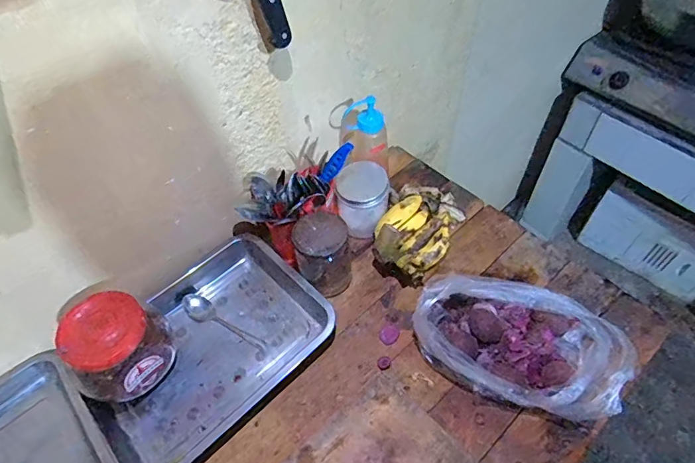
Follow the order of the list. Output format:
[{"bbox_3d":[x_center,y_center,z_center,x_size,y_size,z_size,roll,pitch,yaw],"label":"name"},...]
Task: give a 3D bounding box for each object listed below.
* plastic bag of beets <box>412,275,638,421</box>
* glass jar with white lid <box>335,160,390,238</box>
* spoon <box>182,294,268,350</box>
[{"bbox_3d":[0.238,0.154,0.634,0.280,0.083,0.168,11,54,10],"label":"plastic bag of beets"},{"bbox_3d":[0.027,-0.051,0.780,0.083,0.109,0.093,6,54,7],"label":"glass jar with white lid"},{"bbox_3d":[-0.191,0.139,0.698,0.146,0.029,0.035,22,57,18],"label":"spoon"}]

